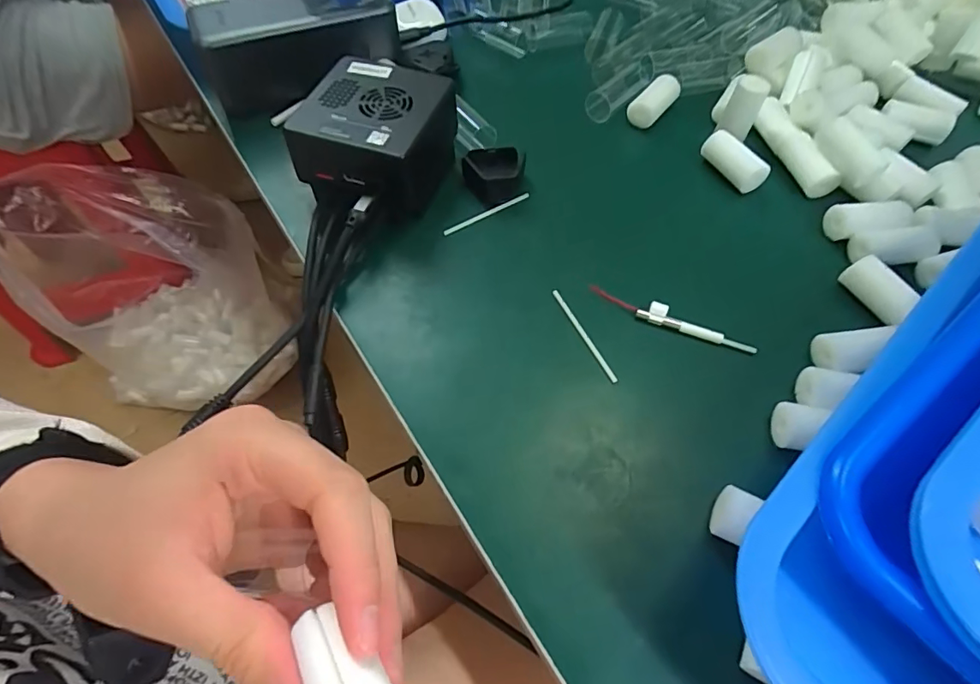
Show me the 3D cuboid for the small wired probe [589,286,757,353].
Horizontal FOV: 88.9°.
[{"bbox_3d":[0.094,-0.012,0.261,0.087,0.011,0.007,21,60,11],"label":"small wired probe"}]

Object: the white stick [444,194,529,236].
[{"bbox_3d":[-0.001,-0.077,0.301,0.060,0.004,0.004,-28,63,-17],"label":"white stick"}]

